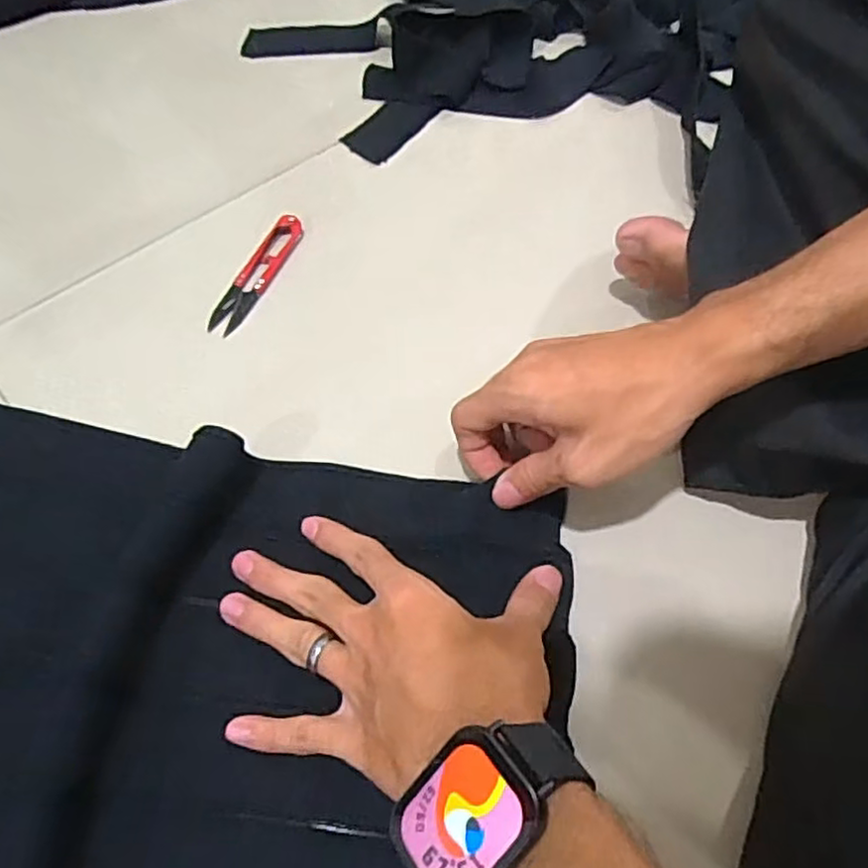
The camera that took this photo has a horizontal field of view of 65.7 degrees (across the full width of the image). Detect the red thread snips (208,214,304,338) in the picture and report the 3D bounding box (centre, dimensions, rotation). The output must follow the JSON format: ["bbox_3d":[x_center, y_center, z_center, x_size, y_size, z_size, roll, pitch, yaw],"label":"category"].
[{"bbox_3d":[-0.122,-0.113,0.464,0.024,0.008,0.105,19,61,11],"label":"red thread snips"}]

